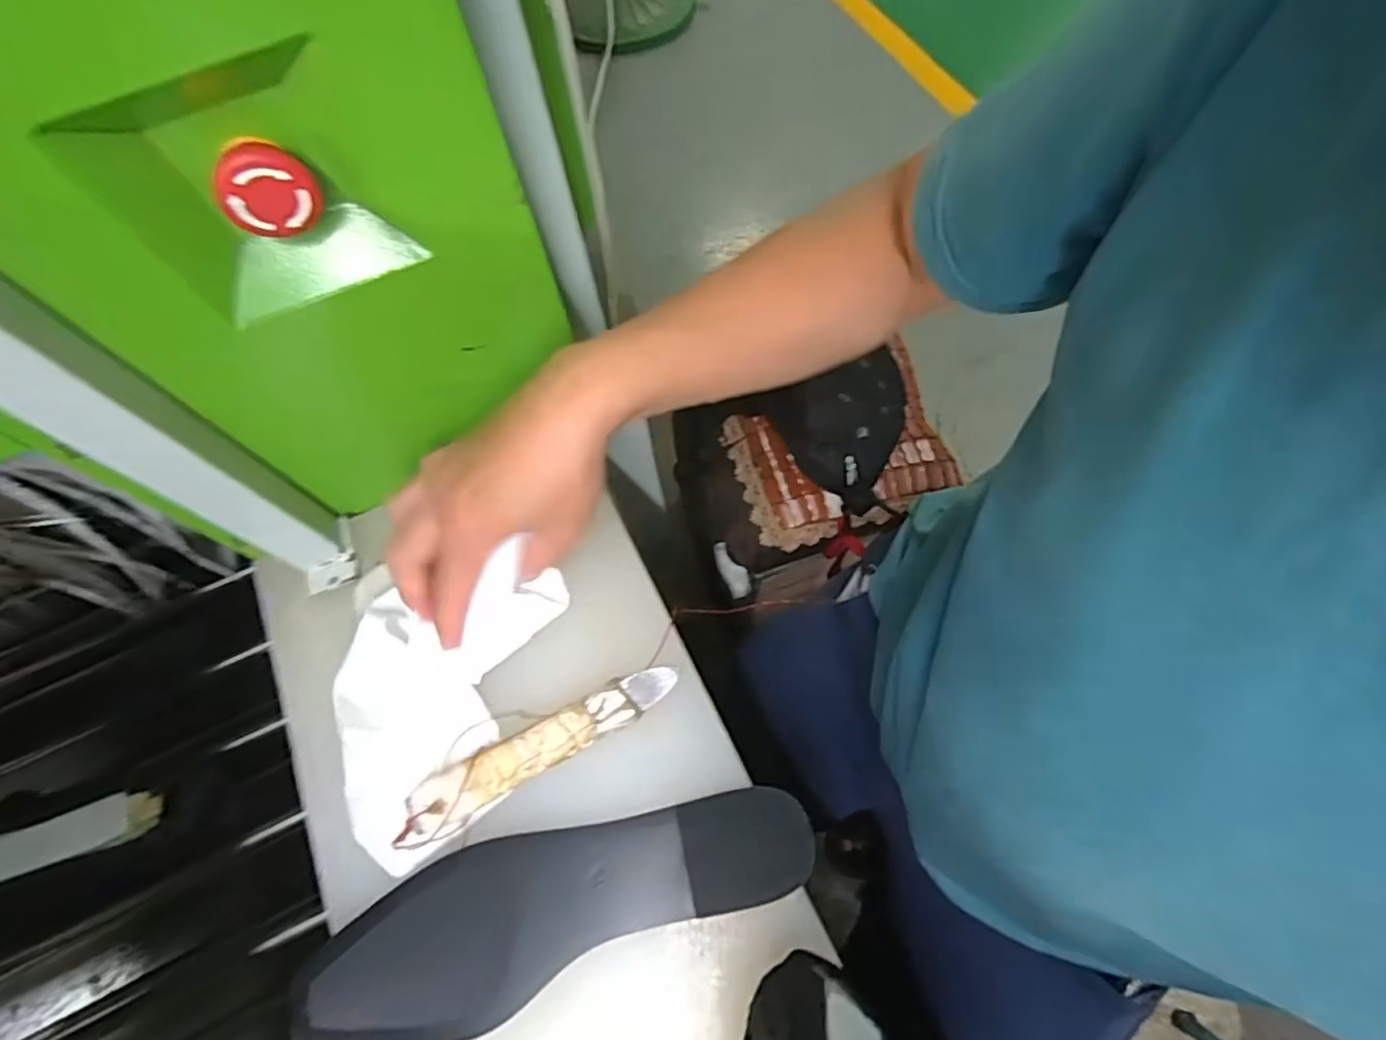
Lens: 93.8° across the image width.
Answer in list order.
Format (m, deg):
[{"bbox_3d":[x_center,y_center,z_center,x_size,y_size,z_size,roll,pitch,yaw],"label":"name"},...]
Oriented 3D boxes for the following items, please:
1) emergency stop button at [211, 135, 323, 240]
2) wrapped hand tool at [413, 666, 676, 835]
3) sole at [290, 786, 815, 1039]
[{"bbox_3d":[-0.178,-0.138,0.269,0.036,0.035,0.023,-40,70,-14],"label":"emergency stop button"},{"bbox_3d":[-0.085,0.129,0.376,0.164,0.010,0.027,-27,67,-8],"label":"wrapped hand tool"},{"bbox_3d":[-0.072,0.206,0.346,0.272,0.010,0.079,-17,66,-4],"label":"sole"}]

